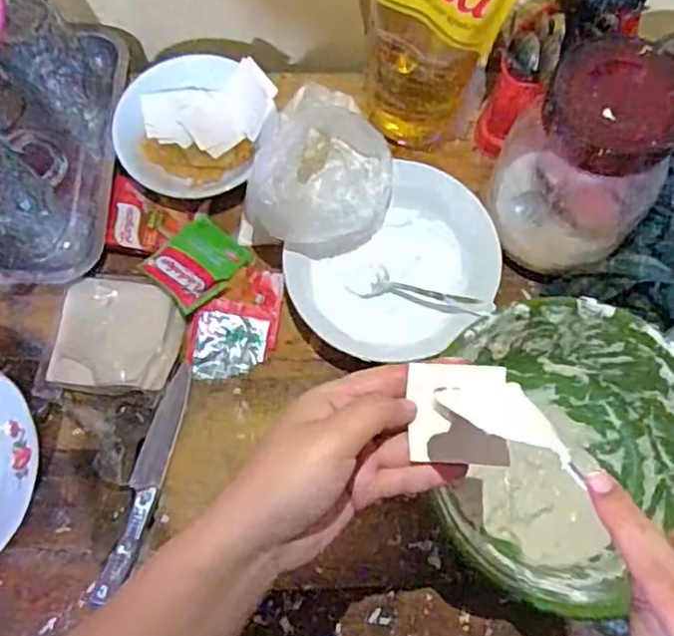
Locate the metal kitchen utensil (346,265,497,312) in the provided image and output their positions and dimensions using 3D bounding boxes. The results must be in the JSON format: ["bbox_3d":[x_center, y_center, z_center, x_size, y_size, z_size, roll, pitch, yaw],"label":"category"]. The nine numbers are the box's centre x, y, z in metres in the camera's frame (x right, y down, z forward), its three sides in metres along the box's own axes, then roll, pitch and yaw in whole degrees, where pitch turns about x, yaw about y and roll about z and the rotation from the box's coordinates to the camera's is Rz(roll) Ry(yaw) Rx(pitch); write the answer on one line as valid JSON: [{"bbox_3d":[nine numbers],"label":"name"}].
[{"bbox_3d":[0.079,-0.025,0.607,0.133,0.021,0.035,11,71,27],"label":"metal kitchen utensil"}]

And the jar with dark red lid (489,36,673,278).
[{"bbox_3d":[0.203,-0.124,0.566,0.103,0.199,0.099,0,72,0],"label":"jar with dark red lid"}]

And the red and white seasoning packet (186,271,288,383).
[{"bbox_3d":[-0.095,0.005,0.631,0.076,0.019,0.114,12,73,4],"label":"red and white seasoning packet"}]

